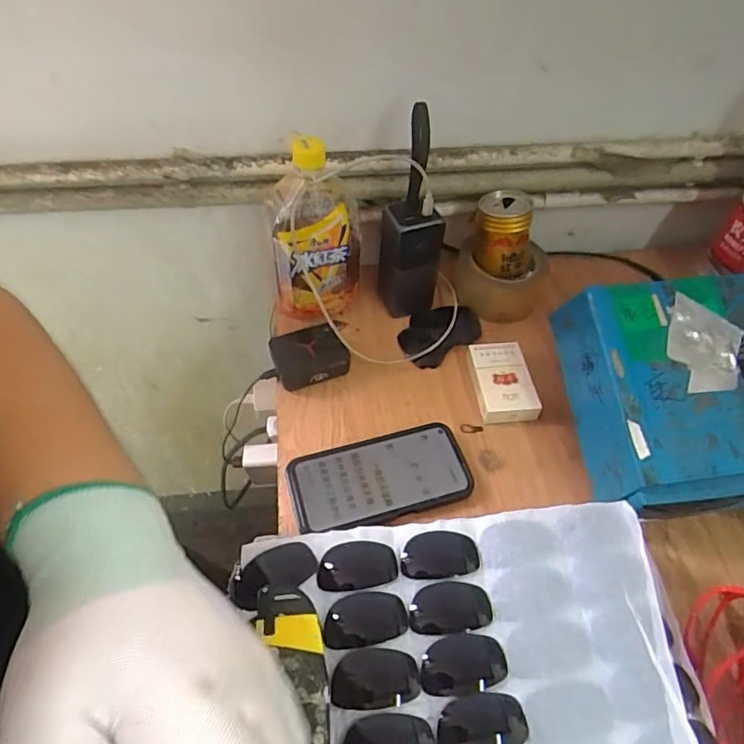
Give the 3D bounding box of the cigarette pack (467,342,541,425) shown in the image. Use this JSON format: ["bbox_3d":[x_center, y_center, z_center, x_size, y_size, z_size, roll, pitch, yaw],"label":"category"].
[{"bbox_3d":[0.135,0.009,0.574,0.056,0.023,0.089,-7,53,-7],"label":"cigarette pack"}]

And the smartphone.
[{"bbox_3d":[0.008,0.098,0.510,0.162,0.013,0.080,-13,54,-11],"label":"smartphone"}]

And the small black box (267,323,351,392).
[{"bbox_3d":[-0.065,-0.017,0.581,0.076,0.030,0.055,-11,54,-10],"label":"small black box"}]

